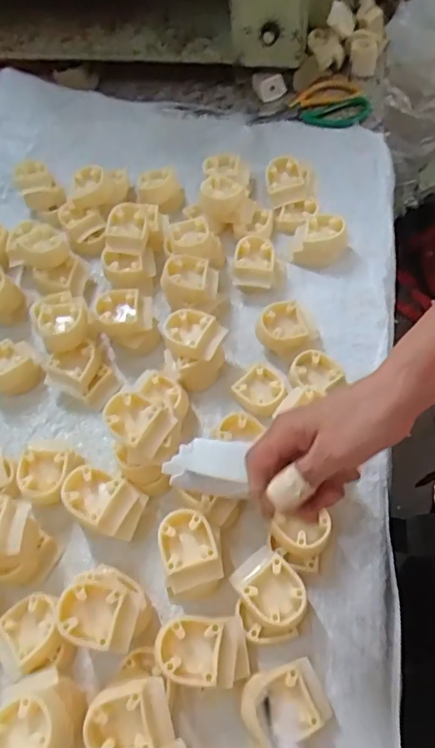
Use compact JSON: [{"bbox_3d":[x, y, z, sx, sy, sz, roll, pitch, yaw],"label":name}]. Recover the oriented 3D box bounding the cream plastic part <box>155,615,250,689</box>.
[{"bbox_3d":[-0.011,0.218,0.418,0.068,0.045,0.048,-5,60,1],"label":"cream plastic part"}]

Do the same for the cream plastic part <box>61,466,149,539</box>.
[{"bbox_3d":[-0.105,0.115,0.480,0.069,0.034,0.047,20,64,15],"label":"cream plastic part"}]

